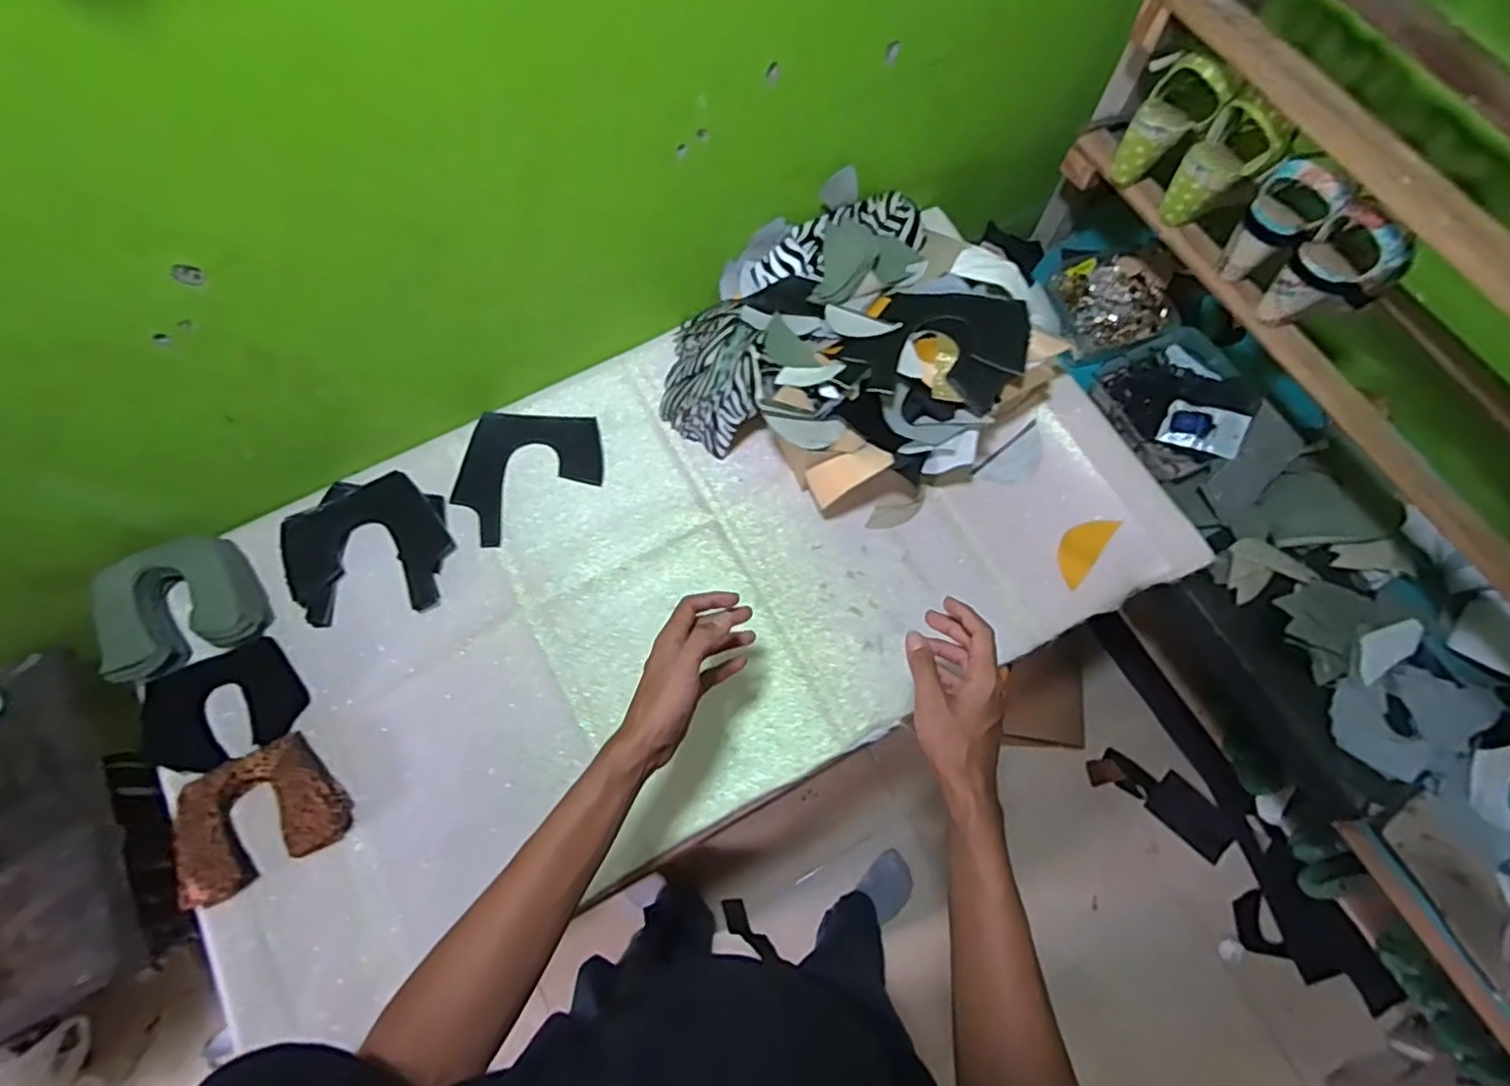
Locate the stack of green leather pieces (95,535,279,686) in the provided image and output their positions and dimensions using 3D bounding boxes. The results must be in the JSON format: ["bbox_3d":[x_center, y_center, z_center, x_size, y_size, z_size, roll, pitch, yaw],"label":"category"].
[{"bbox_3d":[-0.662,0.068,0.776,0.154,0.058,0.140,-29,74,-10],"label":"stack of green leather pieces"}]

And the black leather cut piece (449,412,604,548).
[{"bbox_3d":[-0.294,-0.084,0.878,0.182,0.012,0.181,3,76,-1],"label":"black leather cut piece"}]

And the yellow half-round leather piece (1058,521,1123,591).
[{"bbox_3d":[0.411,0.006,0.848,0.046,0.004,0.107,34,78,21],"label":"yellow half-round leather piece"}]

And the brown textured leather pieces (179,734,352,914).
[{"bbox_3d":[-0.537,0.293,0.723,0.160,0.031,0.130,-31,74,-10],"label":"brown textured leather pieces"}]

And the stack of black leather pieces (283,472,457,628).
[{"bbox_3d":[-0.479,0.004,0.834,0.191,0.015,0.175,-11,71,-4],"label":"stack of black leather pieces"}]

